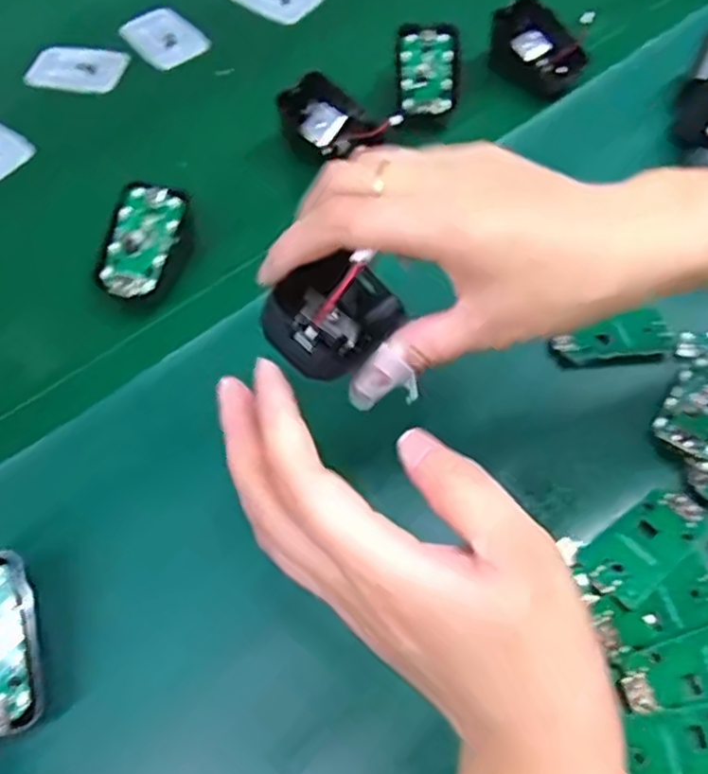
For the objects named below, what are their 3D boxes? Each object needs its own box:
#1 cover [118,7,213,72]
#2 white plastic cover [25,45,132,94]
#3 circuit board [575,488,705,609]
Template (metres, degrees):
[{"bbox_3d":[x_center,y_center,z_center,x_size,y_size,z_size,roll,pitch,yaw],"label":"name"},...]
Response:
[{"bbox_3d":[-0.146,-0.269,0.533,0.045,0.005,0.063,-43,74,-14],"label":"cover"},{"bbox_3d":[-0.207,-0.236,0.516,0.069,0.011,0.044,1,61,3],"label":"white plastic cover"},{"bbox_3d":[0.131,0.071,0.313,0.063,0.006,0.031,-33,60,-21],"label":"circuit board"}]

